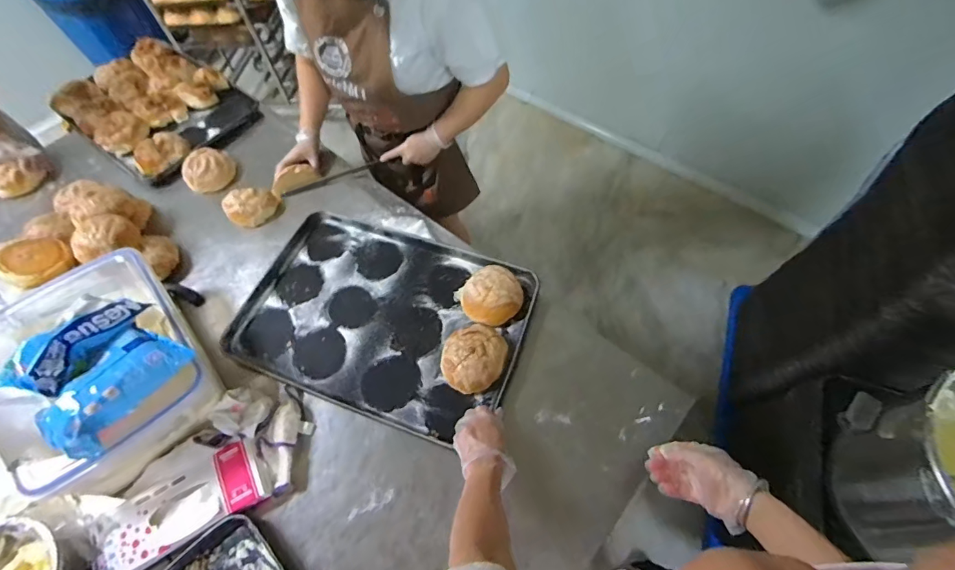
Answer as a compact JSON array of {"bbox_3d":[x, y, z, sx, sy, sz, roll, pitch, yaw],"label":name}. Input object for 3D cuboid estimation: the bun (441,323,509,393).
[{"bbox_3d":[-0.005,0.139,0.829,0.128,0.053,0.121,-6,60,1],"label":"bun"}]

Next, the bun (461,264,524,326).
[{"bbox_3d":[0.031,0.024,0.893,0.121,0.063,0.117,-2,61,4],"label":"bun"}]

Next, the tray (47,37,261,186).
[{"bbox_3d":[-0.936,-0.525,1.247,0.518,0.088,0.381,30,67,19],"label":"tray"}]

